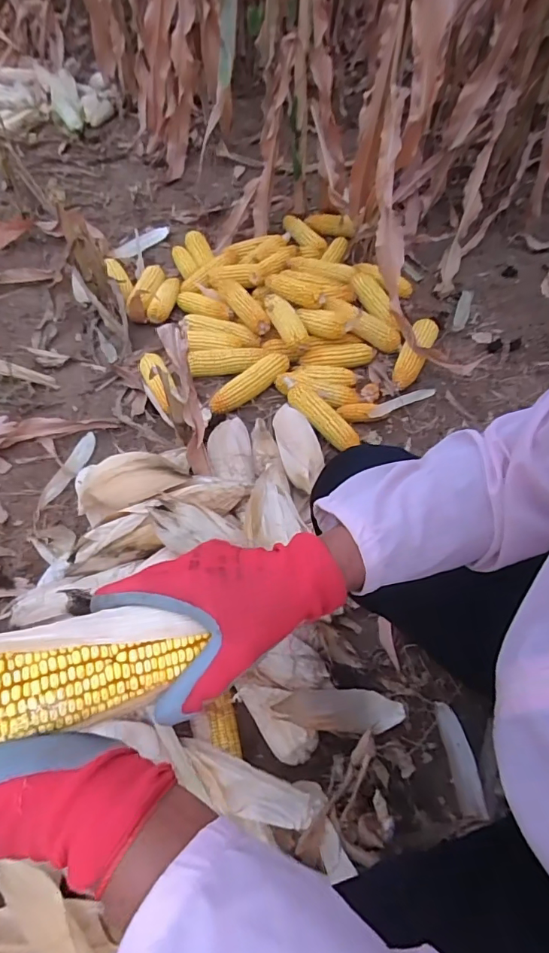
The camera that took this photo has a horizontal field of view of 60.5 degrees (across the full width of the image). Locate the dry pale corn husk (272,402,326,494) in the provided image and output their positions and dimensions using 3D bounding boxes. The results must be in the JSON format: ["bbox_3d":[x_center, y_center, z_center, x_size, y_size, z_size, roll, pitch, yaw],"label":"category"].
[{"bbox_3d":[0.044,-0.068,0.891,0.076,0.043,0.232,-10,56,-6],"label":"dry pale corn husk"}]

